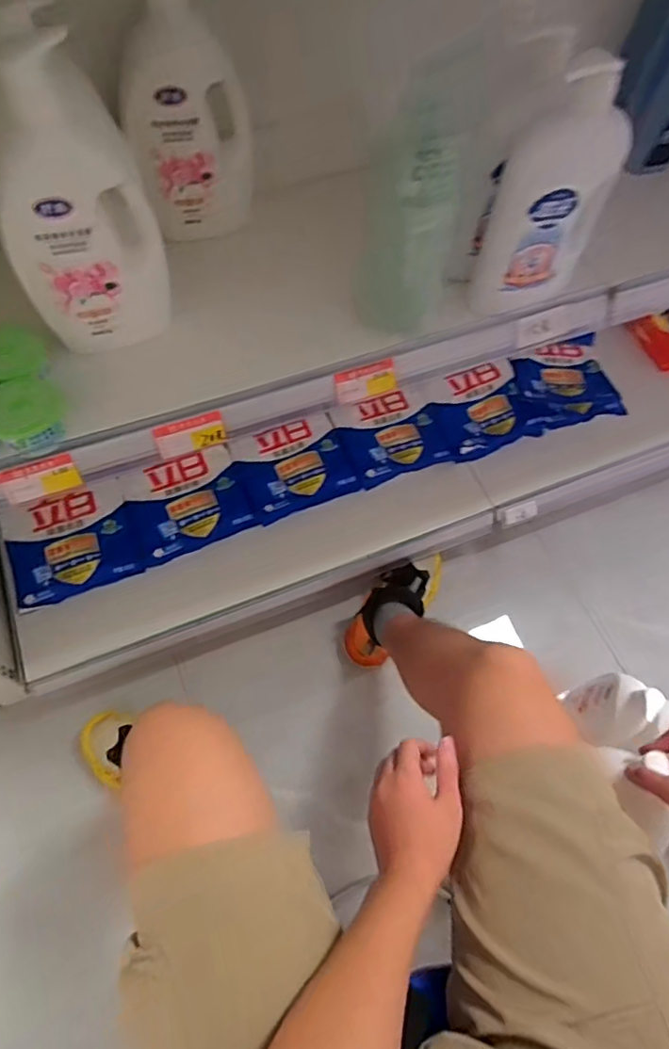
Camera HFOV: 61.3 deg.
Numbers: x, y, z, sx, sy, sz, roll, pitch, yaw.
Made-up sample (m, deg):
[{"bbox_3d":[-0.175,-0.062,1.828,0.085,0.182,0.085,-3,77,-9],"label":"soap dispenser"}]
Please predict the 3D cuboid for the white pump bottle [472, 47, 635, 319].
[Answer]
[{"bbox_3d":[0.217,-0.320,0.558,0.118,0.216,0.064,-21,66,-13],"label":"white pump bottle"}]

